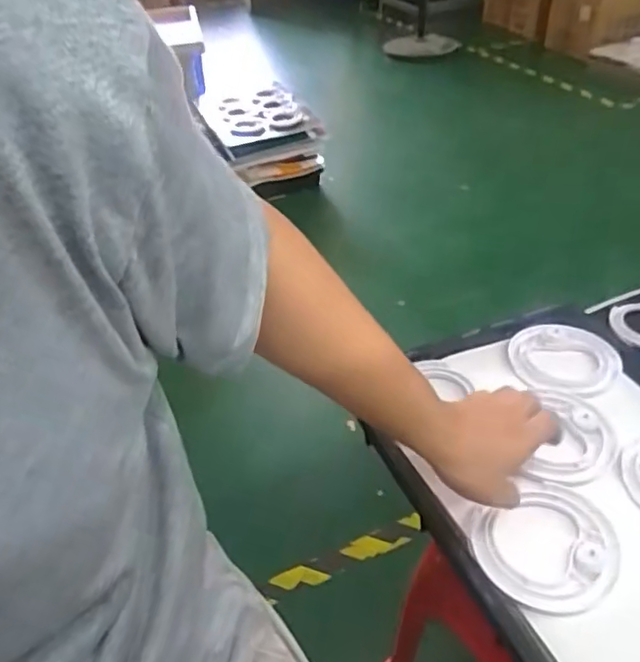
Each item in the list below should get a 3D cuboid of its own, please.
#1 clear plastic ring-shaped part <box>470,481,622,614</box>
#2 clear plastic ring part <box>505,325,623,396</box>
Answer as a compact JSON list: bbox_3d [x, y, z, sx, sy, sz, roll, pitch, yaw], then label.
[{"bbox_3d":[0.214,0.201,0.588,0.134,0.019,0.135,12,40,19],"label":"clear plastic ring-shaped part"},{"bbox_3d":[0.312,0.037,0.773,0.137,0.013,0.122,3,38,8],"label":"clear plastic ring part"}]

